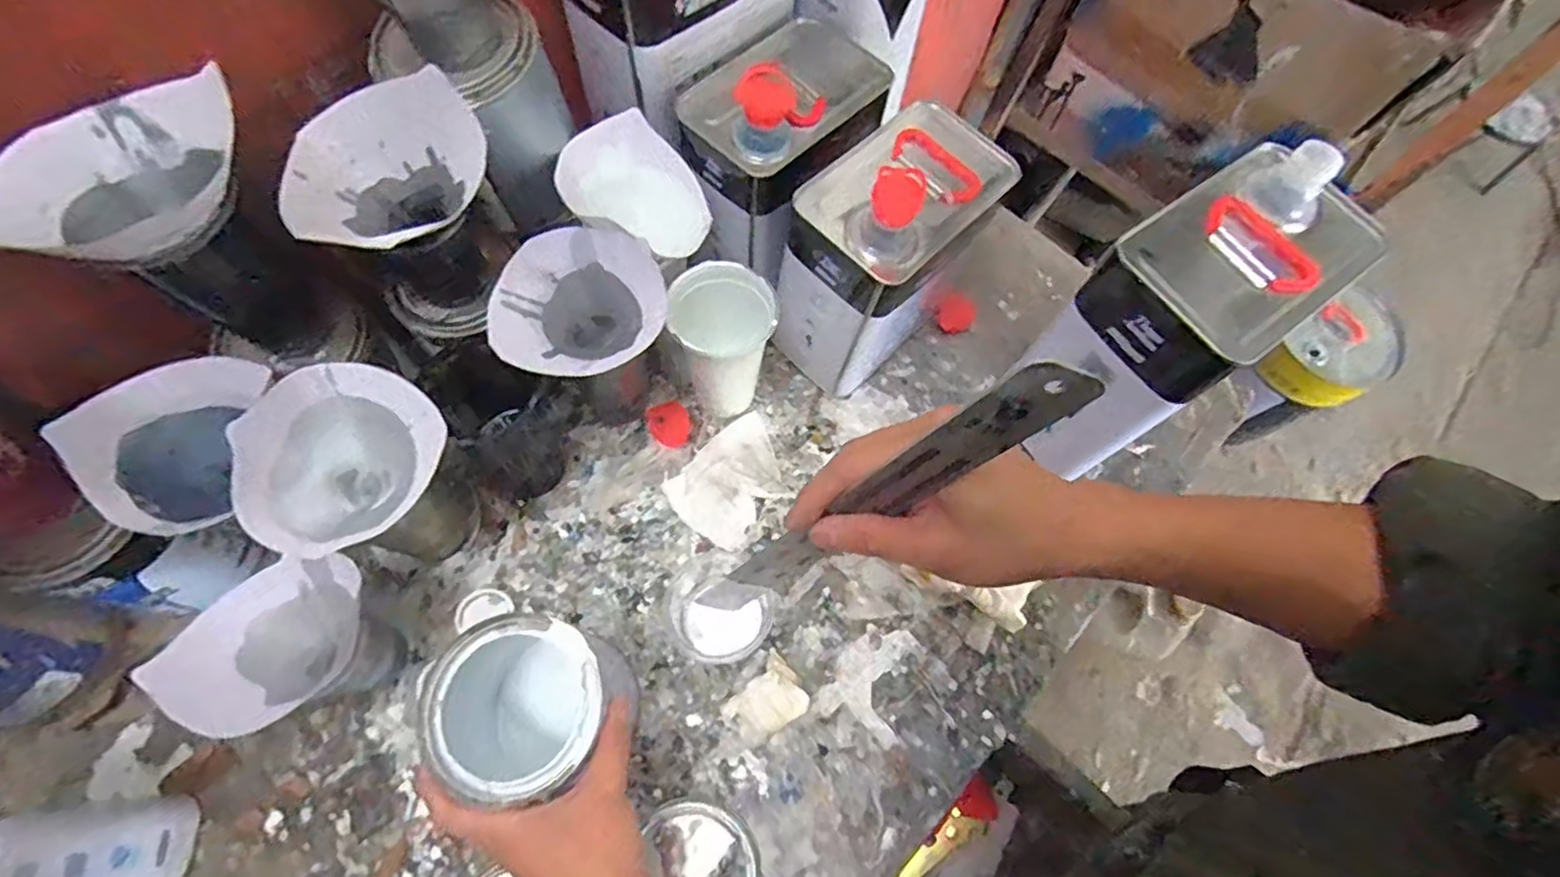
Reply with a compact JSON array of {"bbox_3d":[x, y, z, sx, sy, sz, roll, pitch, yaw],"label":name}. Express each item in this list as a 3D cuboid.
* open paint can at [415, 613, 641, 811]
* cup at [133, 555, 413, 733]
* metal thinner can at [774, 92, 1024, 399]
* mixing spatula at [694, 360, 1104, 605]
[{"bbox_3d":[-0.164,0.185,0.458,0.105,0.125,0.105,1,66,-2],"label":"open paint can"},{"bbox_3d":[-0.336,0.148,0.480,0.096,0.123,0.115,8,67,-1],"label":"cup"},{"bbox_3d":[0.092,-0.162,0.581,0.113,0.231,0.180,43,71,12],"label":"metal thinner can"},{"bbox_3d":[0.041,0.033,0.319,0.030,0.259,0.011,4,64,-25],"label":"mixing spatula"}]

